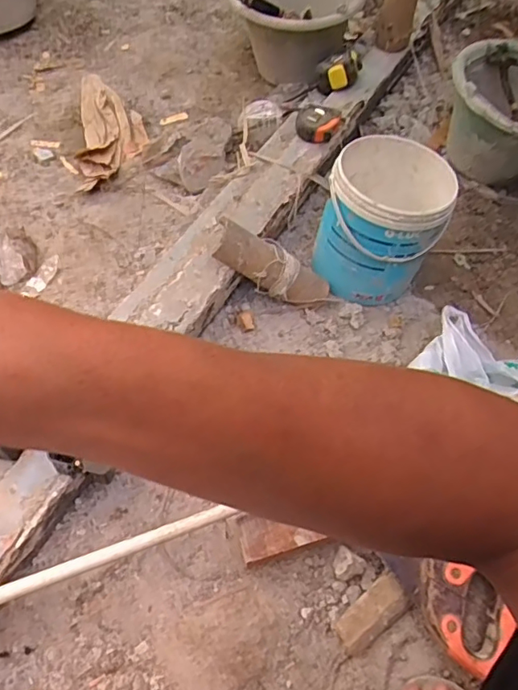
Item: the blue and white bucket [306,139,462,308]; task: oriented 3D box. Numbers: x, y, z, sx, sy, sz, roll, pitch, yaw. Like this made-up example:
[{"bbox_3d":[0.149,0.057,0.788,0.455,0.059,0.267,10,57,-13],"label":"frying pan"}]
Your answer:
[{"bbox_3d":[0.194,-0.202,0.866,0.176,0.189,0.218,14,58,7],"label":"blue and white bucket"}]

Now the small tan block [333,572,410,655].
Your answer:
[{"bbox_3d":[0.128,0.304,0.621,0.090,0.027,0.041,-35,65,-22],"label":"small tan block"}]

